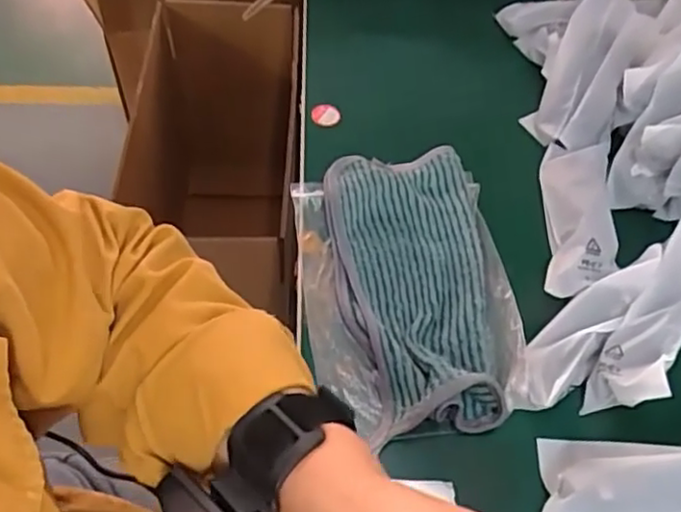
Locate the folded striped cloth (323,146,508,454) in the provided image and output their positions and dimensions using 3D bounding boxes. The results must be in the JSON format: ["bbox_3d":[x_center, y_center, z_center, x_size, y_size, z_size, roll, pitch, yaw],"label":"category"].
[{"bbox_3d":[0.051,0.018,0.463,0.105,0.032,0.214,-3,56,-5],"label":"folded striped cloth"}]

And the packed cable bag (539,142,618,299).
[{"bbox_3d":[0.181,-0.032,0.500,0.051,0.031,0.148,9,56,3],"label":"packed cable bag"}]

